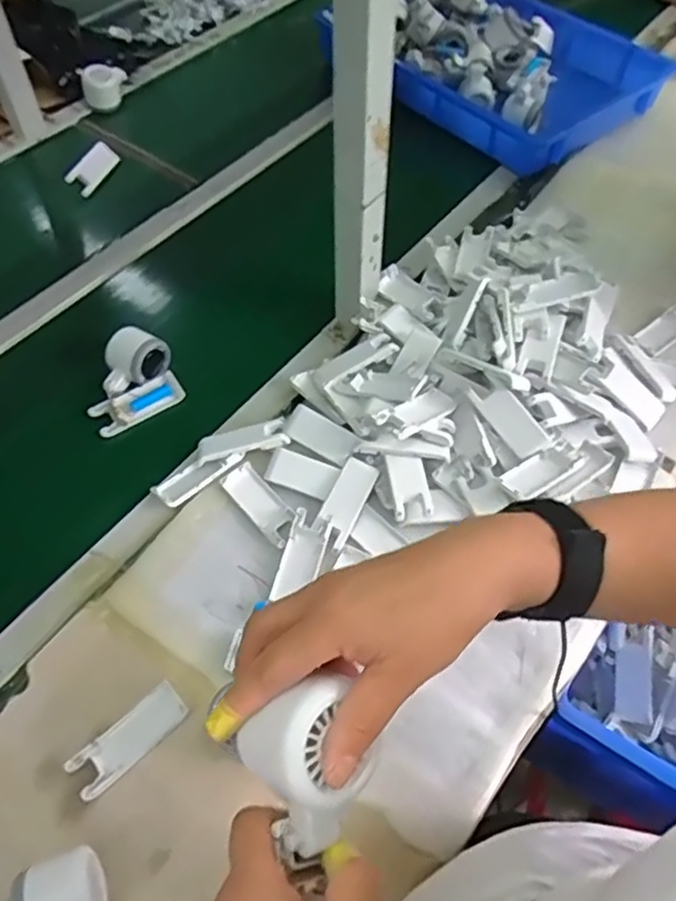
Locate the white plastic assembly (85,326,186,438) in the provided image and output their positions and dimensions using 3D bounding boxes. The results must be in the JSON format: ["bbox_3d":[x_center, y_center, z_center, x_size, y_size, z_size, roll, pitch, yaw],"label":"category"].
[{"bbox_3d":[-0.249,-0.088,0.795,0.108,0.056,0.099,-24,58,-16],"label":"white plastic assembly"}]

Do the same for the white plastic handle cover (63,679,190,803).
[{"bbox_3d":[-0.186,0.258,0.597,0.107,0.018,0.041,-36,62,-23],"label":"white plastic handle cover"}]

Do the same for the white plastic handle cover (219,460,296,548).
[{"bbox_3d":[-0.082,0.057,0.725,0.039,0.013,0.102,-37,63,-23],"label":"white plastic handle cover"}]

